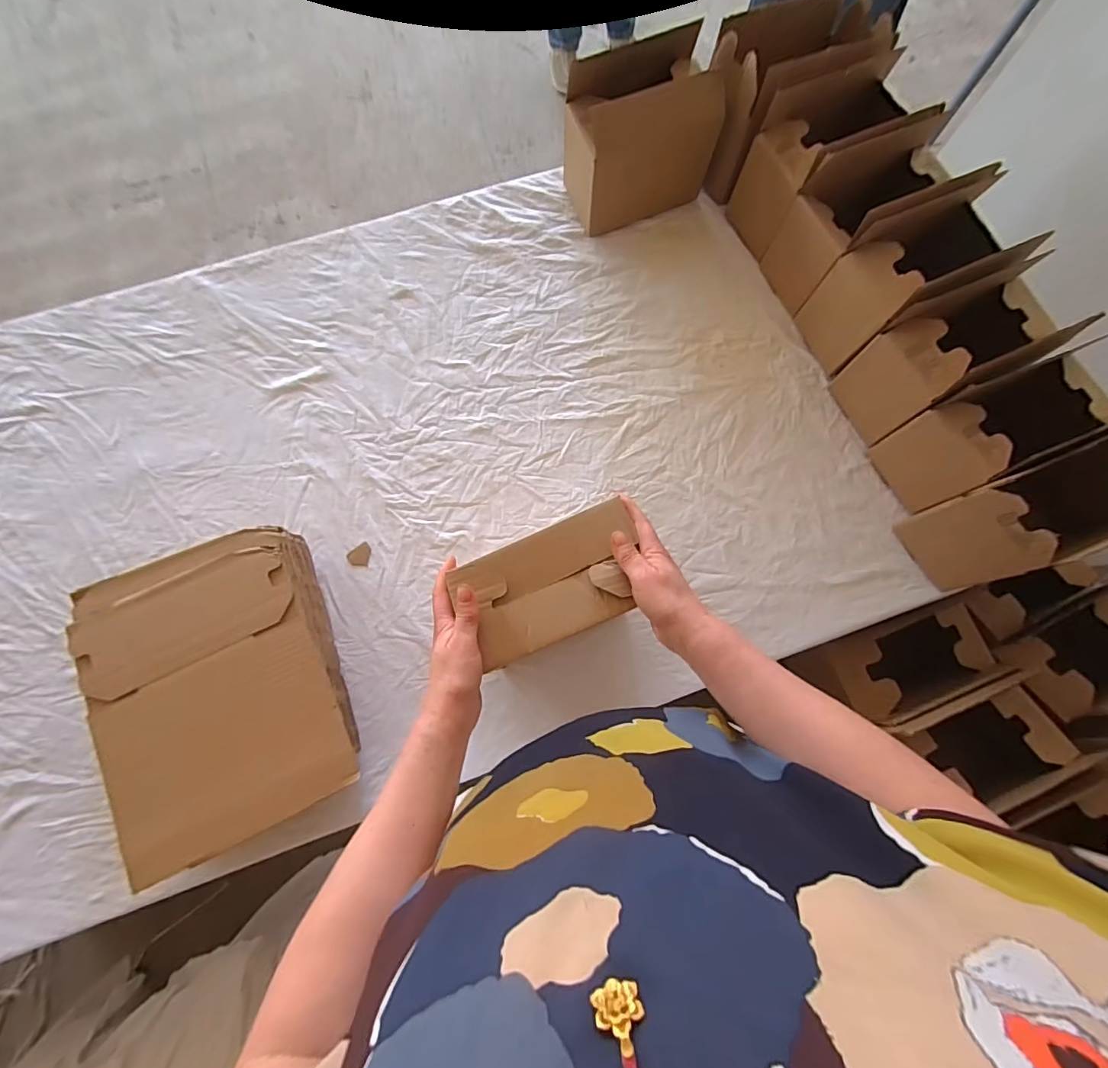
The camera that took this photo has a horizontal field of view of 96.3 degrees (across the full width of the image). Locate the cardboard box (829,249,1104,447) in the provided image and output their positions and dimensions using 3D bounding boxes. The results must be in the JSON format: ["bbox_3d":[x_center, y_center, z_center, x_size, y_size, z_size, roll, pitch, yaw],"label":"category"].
[{"bbox_3d":[0.512,-0.232,0.652,0.199,0.180,0.112,-25,79,-6],"label":"cardboard box"}]

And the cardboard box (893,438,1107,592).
[{"bbox_3d":[0.571,-0.021,0.598,0.204,0.184,0.116,-18,78,-5],"label":"cardboard box"}]

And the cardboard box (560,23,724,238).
[{"bbox_3d":[0.121,-0.572,0.724,0.200,0.175,0.106,-25,79,-6],"label":"cardboard box"}]

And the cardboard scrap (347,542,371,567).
[{"bbox_3d":[-0.263,0.027,0.672,0.029,0.004,0.031,4,77,0],"label":"cardboard scrap"}]

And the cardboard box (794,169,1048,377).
[{"bbox_3d":[0.474,-0.335,0.670,0.205,0.186,0.124,-24,79,-6],"label":"cardboard box"}]

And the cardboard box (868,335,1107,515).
[{"bbox_3d":[0.557,-0.130,0.636,0.197,0.169,0.107,-22,79,-6],"label":"cardboard box"}]

